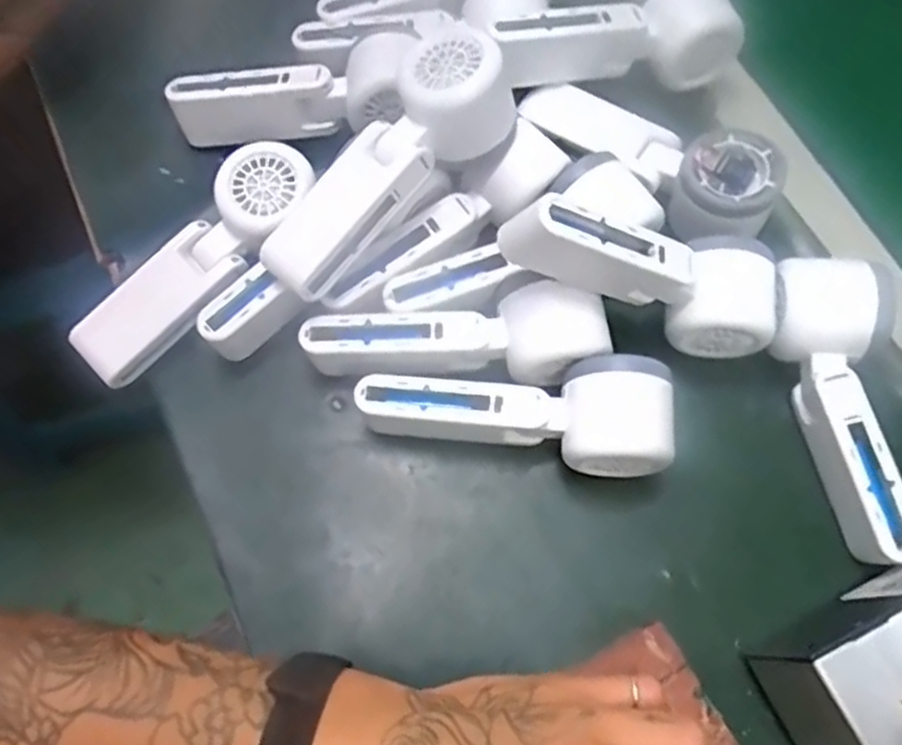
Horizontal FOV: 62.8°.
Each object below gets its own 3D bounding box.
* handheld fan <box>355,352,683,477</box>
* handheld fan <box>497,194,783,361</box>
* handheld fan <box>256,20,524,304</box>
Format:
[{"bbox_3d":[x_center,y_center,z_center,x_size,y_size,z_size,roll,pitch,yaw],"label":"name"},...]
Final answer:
[{"bbox_3d":[0.034,0.023,0.396,0.162,0.049,0.053,2,69,0],"label":"handheld fan"},{"bbox_3d":[0.102,-0.057,0.393,0.165,0.048,0.060,15,66,-23],"label":"handheld fan"},{"bbox_3d":[-0.035,-0.112,0.402,0.165,0.051,0.058,-45,76,4],"label":"handheld fan"}]

